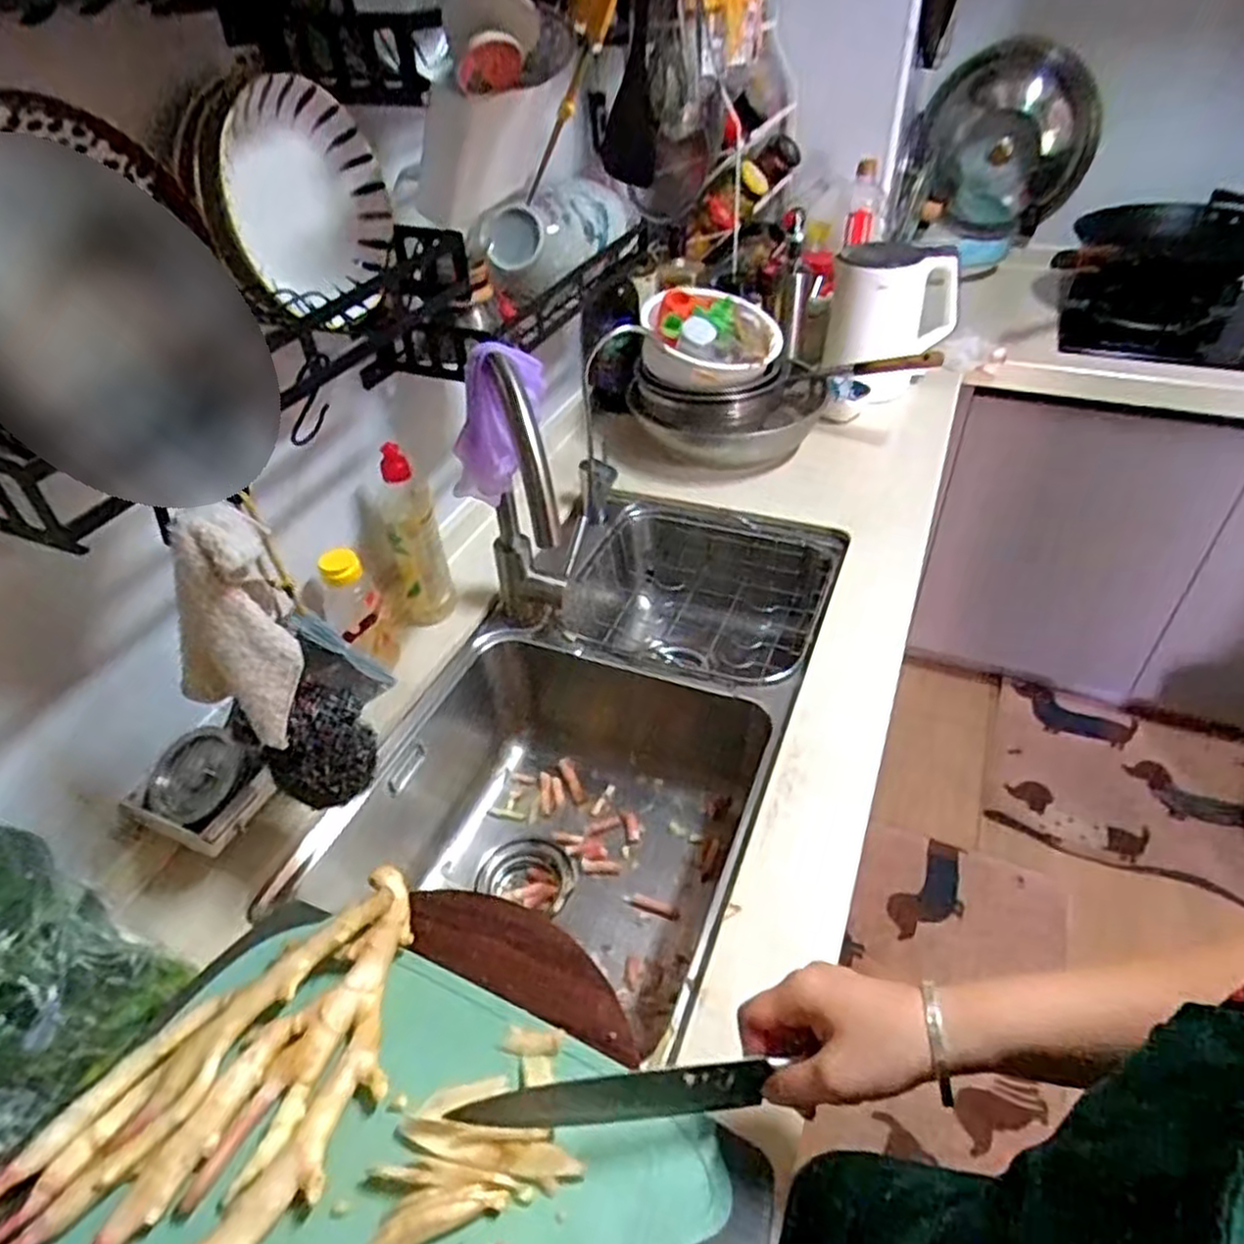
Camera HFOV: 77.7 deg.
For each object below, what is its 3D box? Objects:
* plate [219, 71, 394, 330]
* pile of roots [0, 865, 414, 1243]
[{"bbox_3d":[-0.255,-0.334,0.630,0.039,0.160,0.170,8,86,25],"label":"plate"},{"bbox_3d":[-0.233,0.302,0.493,0.174,0.043,0.295,25,49,29],"label":"pile of roots"}]

